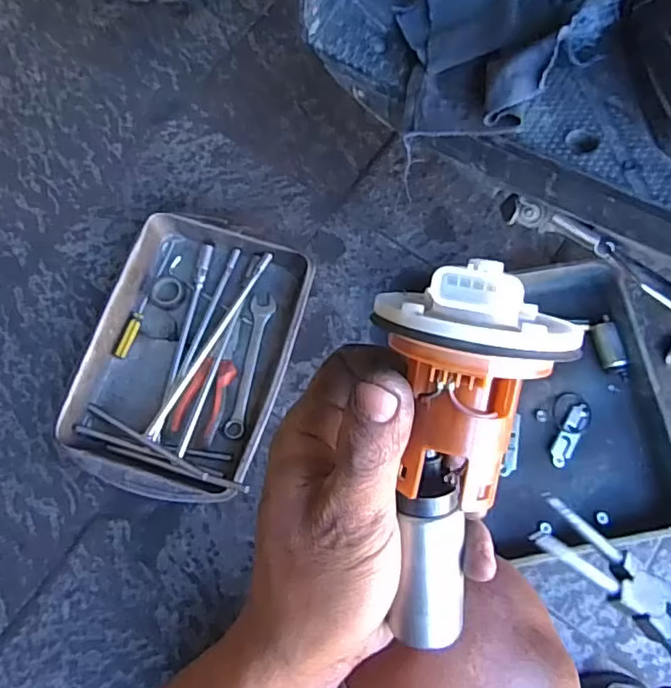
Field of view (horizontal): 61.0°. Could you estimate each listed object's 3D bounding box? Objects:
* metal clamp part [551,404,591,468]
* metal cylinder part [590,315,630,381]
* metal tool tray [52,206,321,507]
[{"bbox_3d":[0.305,0.119,0.741,0.026,0.007,0.091,32,78,8],"label":"metal clamp part"},{"bbox_3d":[0.365,0.007,0.758,0.027,0.033,0.084,-10,76,-3],"label":"metal cylinder part"},{"bbox_3d":[-0.190,0.012,0.752,0.251,0.048,0.356,16,76,4],"label":"metal tool tray"}]

